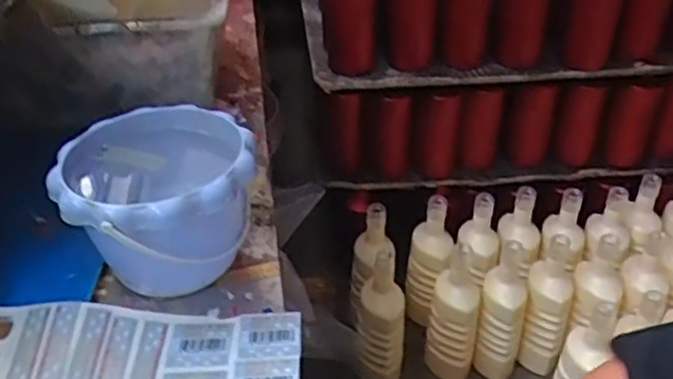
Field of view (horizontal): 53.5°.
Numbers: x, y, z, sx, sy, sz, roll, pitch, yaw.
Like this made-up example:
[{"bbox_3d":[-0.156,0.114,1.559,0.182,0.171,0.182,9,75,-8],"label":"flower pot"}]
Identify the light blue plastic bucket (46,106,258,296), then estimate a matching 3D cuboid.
[{"bbox_3d":[-0.145,0.020,0.561,0.150,0.120,0.142,0,34,0],"label":"light blue plastic bucket"}]

